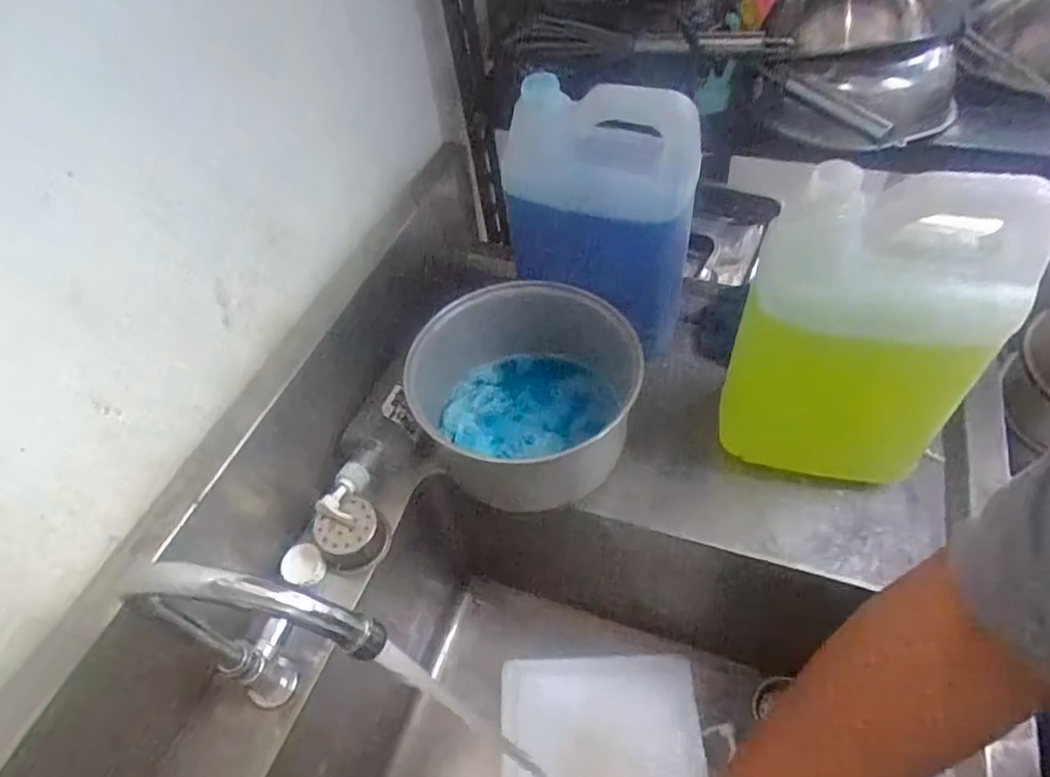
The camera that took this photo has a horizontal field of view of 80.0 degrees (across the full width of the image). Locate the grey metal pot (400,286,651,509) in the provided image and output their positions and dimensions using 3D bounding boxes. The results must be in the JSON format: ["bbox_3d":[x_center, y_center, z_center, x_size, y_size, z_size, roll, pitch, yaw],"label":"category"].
[{"bbox_3d":[0.001,0.003,0.651,0.216,0.112,0.222,-2,48,3],"label":"grey metal pot"}]

